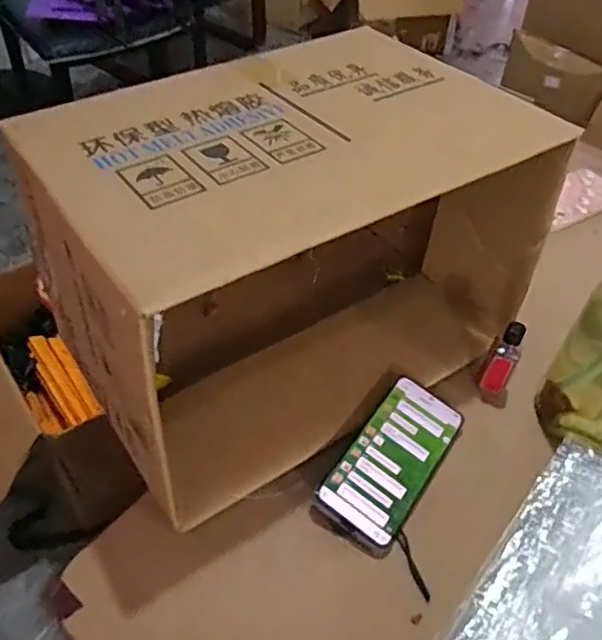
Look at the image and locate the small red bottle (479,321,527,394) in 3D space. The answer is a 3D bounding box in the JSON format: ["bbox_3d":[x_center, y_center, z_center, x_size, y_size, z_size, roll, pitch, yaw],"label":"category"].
[{"bbox_3d":[0.200,0.040,0.622,0.025,0.090,0.021,27,51,20],"label":"small red bottle"}]

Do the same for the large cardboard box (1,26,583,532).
[{"bbox_3d":[-0.006,-0.072,0.593,0.410,0.232,0.285,-24,53,-24],"label":"large cardboard box"}]

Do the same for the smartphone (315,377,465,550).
[{"bbox_3d":[0.085,0.124,0.571,0.076,0.008,0.160,36,54,10],"label":"smartphone"}]

